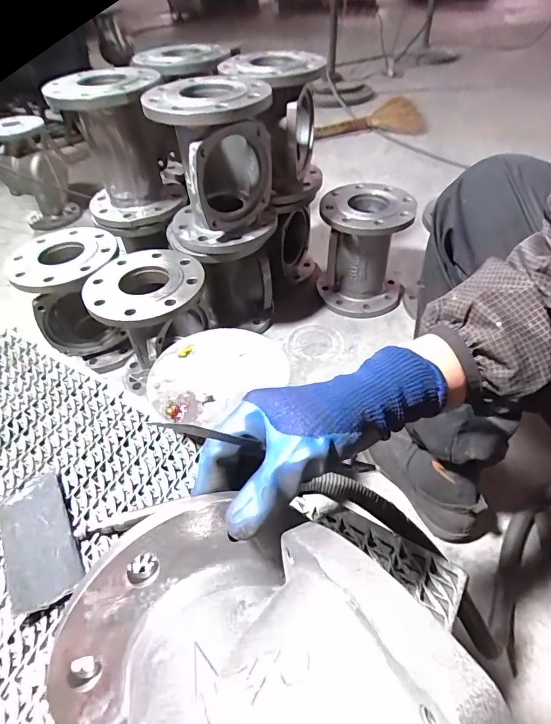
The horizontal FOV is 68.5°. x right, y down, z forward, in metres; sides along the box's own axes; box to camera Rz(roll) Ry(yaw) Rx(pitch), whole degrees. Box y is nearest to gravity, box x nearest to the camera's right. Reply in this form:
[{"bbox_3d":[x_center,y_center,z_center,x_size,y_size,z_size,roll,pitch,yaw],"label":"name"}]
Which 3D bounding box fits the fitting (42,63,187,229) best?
[{"bbox_3d":[-0.279,-0.382,0.755,0.184,0.256,0.234,-14,47,-10],"label":"fitting"}]

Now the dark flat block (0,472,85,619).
[{"bbox_3d":[-0.234,0.173,0.399,0.059,0.016,0.135,-26,50,-20],"label":"dark flat block"}]

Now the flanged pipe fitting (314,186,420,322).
[{"bbox_3d":[0.204,-0.243,0.927,0.196,0.246,0.171,-7,46,-3],"label":"flanged pipe fitting"}]

